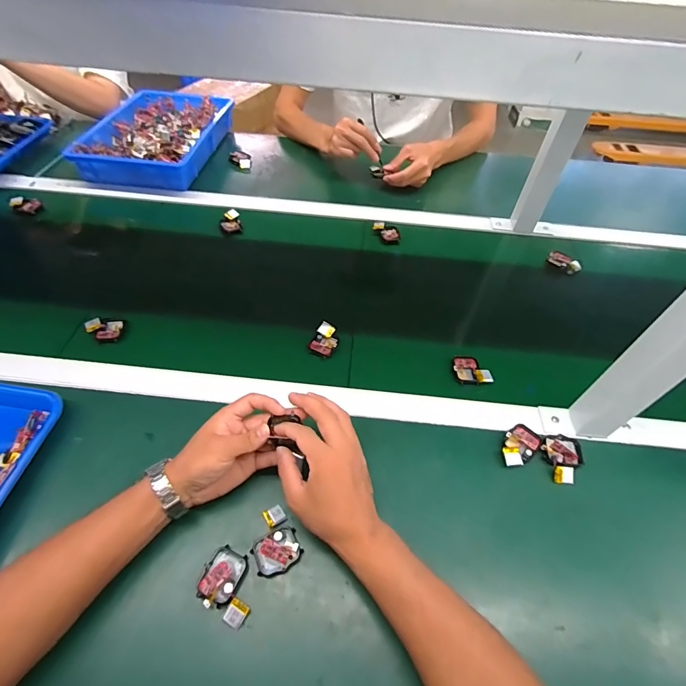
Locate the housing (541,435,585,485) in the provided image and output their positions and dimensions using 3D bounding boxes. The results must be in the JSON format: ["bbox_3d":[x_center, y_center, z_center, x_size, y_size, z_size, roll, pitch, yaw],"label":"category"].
[{"bbox_3d":[0.272,0.137,0.479,0.046,0.015,0.059,5,52,2],"label":"housing"}]

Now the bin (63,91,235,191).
[{"bbox_3d":[-0.421,-0.473,0.910,0.262,0.073,0.345,6,52,2],"label":"bin"}]

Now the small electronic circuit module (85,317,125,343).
[{"bbox_3d":[-0.350,-0.022,0.580,0.045,0.017,0.038,12,52,7],"label":"small electronic circuit module"}]

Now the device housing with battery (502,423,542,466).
[{"bbox_3d":[0.220,0.128,0.491,0.036,0.009,0.063,34,58,22],"label":"device housing with battery"}]

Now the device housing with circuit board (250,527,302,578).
[{"bbox_3d":[-0.068,0.218,0.412,0.047,0.009,0.041,-22,56,-18],"label":"device housing with circuit board"}]

